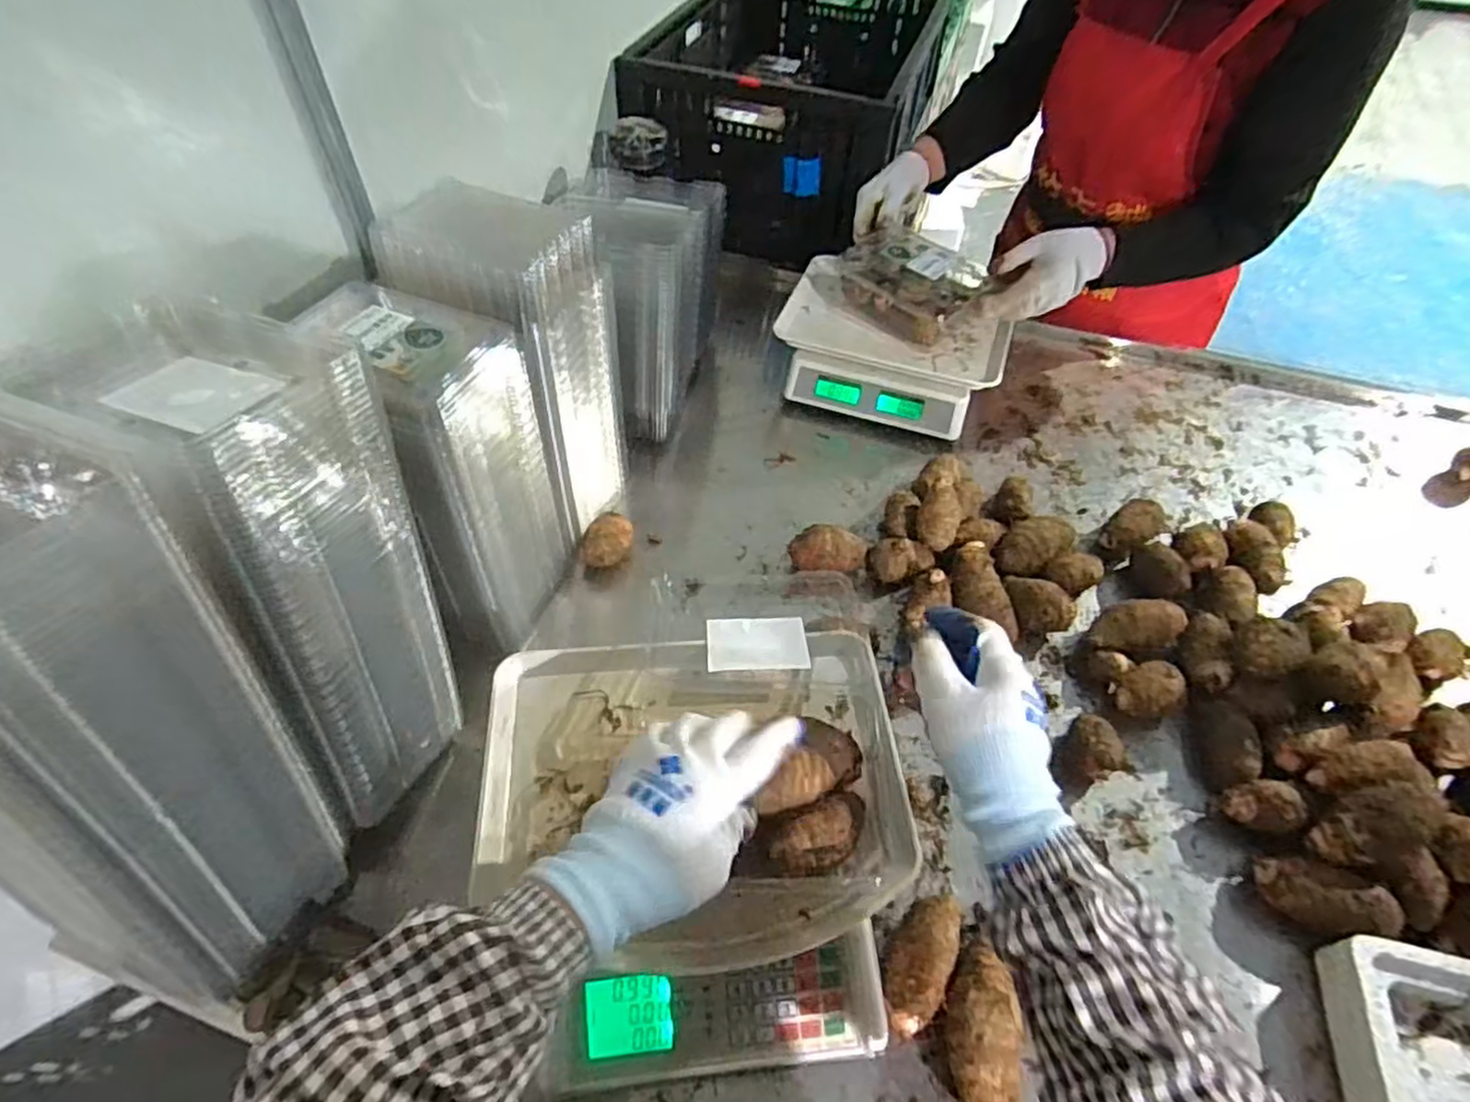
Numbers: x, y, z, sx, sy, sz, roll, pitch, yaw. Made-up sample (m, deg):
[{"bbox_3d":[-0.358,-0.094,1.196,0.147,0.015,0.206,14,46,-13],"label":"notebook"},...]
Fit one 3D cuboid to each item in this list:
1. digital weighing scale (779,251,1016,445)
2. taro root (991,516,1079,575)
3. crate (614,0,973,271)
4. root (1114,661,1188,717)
[{"bbox_3d":[0.200,-0.255,0.954,0.277,0.105,0.202,17,53,12],"label":"digital weighing scale"},{"bbox_3d":[0.317,0.003,0.788,0.064,0.050,0.079,35,59,23],"label":"taro root"},{"bbox_3d":[0.117,-0.788,1.253,0.389,0.219,0.682,16,53,11],"label":"crate"},{"bbox_3d":[0.388,0.135,0.689,0.056,0.051,0.046,-25,57,-20],"label":"root"}]

